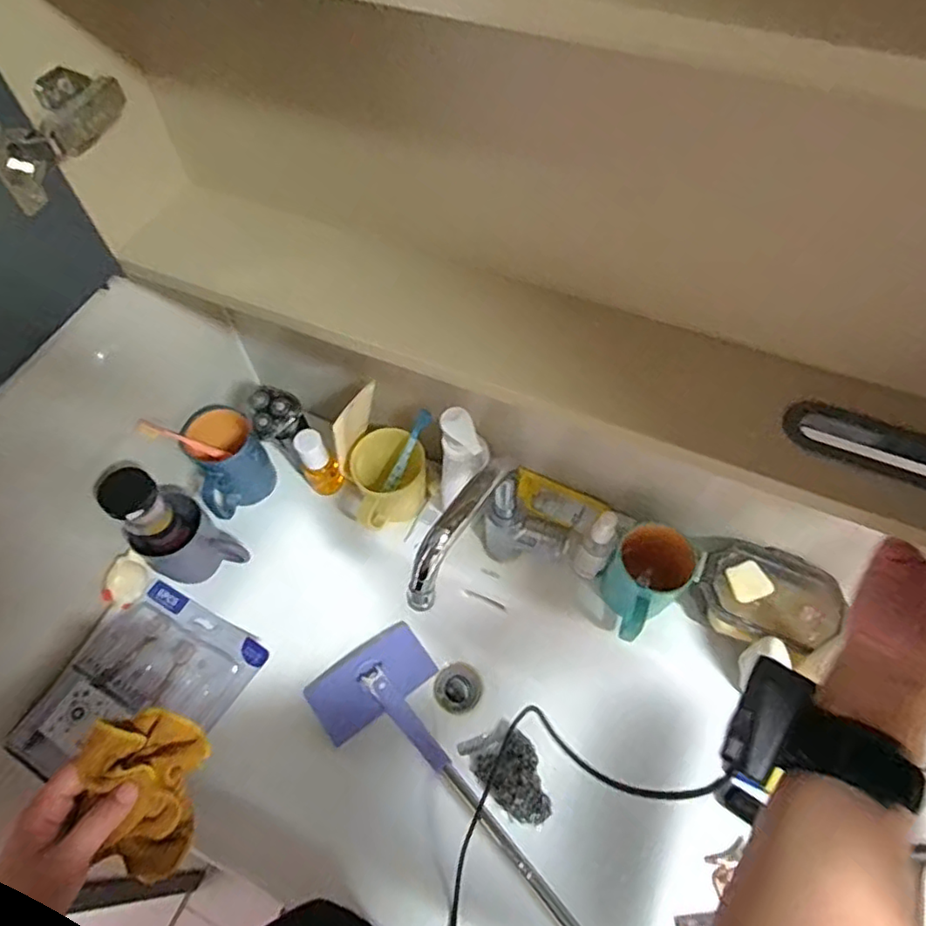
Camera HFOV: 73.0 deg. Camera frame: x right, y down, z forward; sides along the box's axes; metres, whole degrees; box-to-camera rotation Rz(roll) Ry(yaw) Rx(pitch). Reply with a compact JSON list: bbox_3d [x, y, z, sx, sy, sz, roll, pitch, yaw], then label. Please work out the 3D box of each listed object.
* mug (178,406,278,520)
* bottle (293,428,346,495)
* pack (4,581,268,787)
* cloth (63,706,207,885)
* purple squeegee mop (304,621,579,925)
[{"bbox_3d":[-0.291,-0.003,0.776,0.095,0.099,0.102,-34,64,-18],"label":"mug"},{"bbox_3d":[-0.177,0.000,0.775,0.041,0.104,0.035,-25,62,-13],"label":"bottle"},{"bbox_3d":[-0.346,0.248,0.680,0.182,0.035,0.208,24,63,15],"label":"pack"},{"bbox_3d":[-0.229,0.231,0.444,0.070,0.058,0.101,5,59,4],"label":"cloth"},{"bbox_3d":[0.059,0.425,0.642,0.161,0.065,0.651,-37,51,-19],"label":"purple squeegee mop"}]

